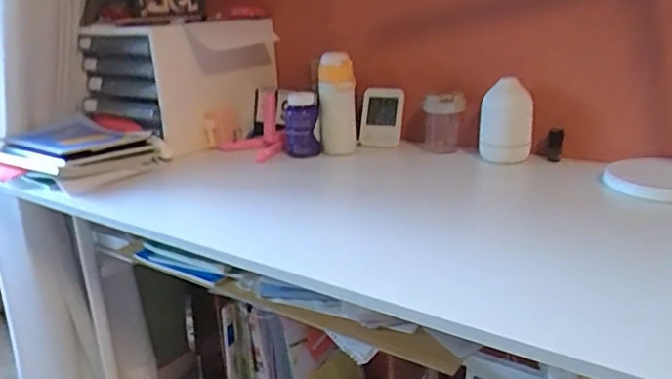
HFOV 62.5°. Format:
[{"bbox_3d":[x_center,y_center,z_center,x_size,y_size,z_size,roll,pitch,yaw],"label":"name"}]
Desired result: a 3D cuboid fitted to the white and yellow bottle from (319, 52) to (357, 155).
[{"bbox_3d":[0.003,-0.159,1.069,0.070,0.196,0.073,-2,18,4],"label":"white and yellow bottle"}]

